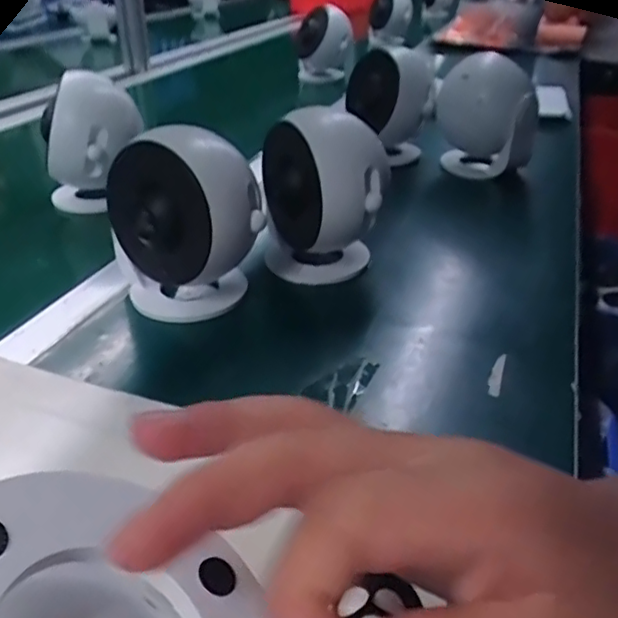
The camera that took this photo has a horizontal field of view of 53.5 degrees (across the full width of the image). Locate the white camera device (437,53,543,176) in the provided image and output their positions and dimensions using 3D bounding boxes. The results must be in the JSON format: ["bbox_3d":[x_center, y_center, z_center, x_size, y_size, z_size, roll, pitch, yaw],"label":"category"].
[{"bbox_3d":[0.207,-0.222,0.714,0.115,0.127,0.113,12,33,16],"label":"white camera device"}]

